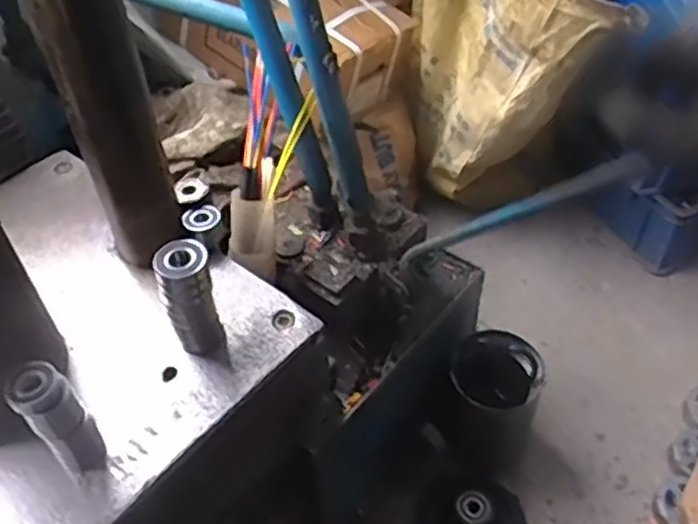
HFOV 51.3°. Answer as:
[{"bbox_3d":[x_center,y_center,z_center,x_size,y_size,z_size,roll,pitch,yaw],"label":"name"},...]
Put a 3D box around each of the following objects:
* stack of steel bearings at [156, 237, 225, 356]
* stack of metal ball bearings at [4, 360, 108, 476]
[{"bbox_3d":[-0.125,0.034,0.578,0.040,0.103,0.036,-11,48,-7],"label":"stack of steel bearings"},{"bbox_3d":[-0.207,0.114,0.522,0.040,0.098,0.042,-32,54,-24],"label":"stack of metal ball bearings"}]

